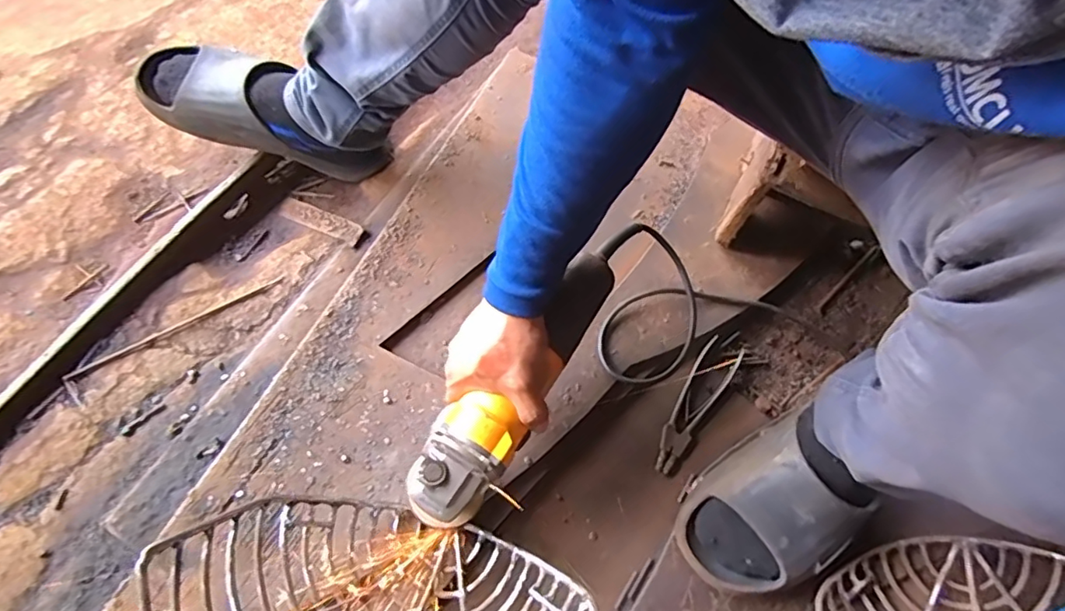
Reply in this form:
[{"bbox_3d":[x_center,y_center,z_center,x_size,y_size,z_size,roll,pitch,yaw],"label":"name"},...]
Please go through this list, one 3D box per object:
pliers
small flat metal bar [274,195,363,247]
[{"bbox_3d":[0.173,0.100,0.603,0.042,0.021,0.171,35,67,15],"label":"pliers"},{"bbox_3d":[-0.258,-0.105,0.675,0.130,0.011,0.028,23,64,23],"label":"small flat metal bar"}]

